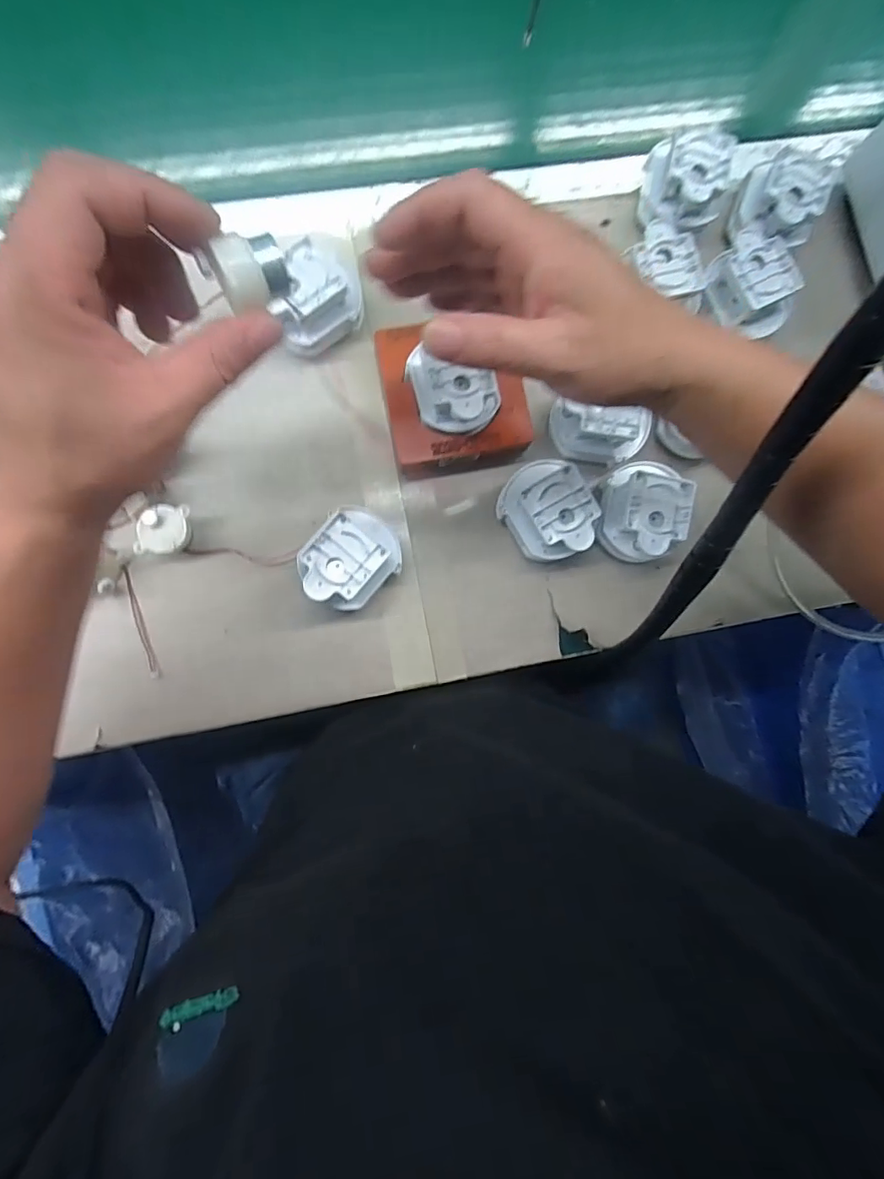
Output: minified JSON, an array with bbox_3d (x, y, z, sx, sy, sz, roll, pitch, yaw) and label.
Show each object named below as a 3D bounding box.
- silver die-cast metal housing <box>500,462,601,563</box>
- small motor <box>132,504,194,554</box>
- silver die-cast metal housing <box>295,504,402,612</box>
[{"bbox_3d":[0.074,-0.056,0.387,0.054,0.049,0.071,-28,88,-5],"label":"silver die-cast metal housing"},{"bbox_3d":[-0.192,-0.041,0.375,0.030,0.027,0.034,6,85,-3],"label":"small motor"},{"bbox_3d":[-0.062,-0.020,0.374,0.055,0.048,0.069,43,84,1],"label":"silver die-cast metal housing"}]

